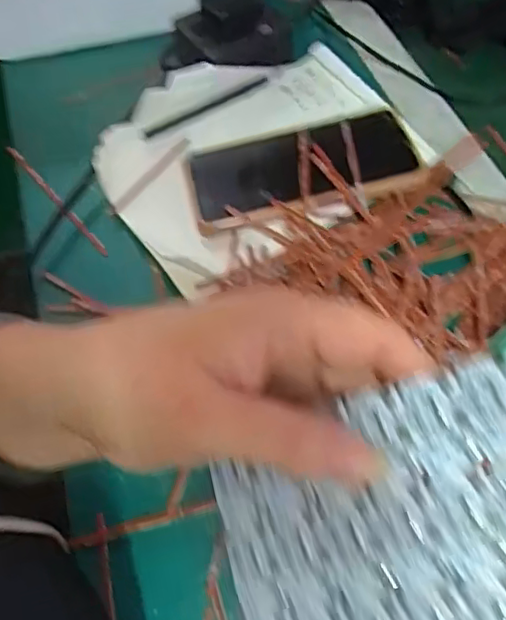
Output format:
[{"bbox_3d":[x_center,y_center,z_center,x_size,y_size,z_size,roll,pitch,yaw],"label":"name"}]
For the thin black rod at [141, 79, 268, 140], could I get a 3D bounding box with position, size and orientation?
[{"bbox_3d":[-0.034,-0.157,0.478,0.110,0.008,0.007,-30,60,-15],"label":"thin black rod"}]

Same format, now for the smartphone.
[{"bbox_3d":[0.033,-0.103,0.433,0.152,0.014,0.079,-12,57,-4],"label":"smartphone"}]

